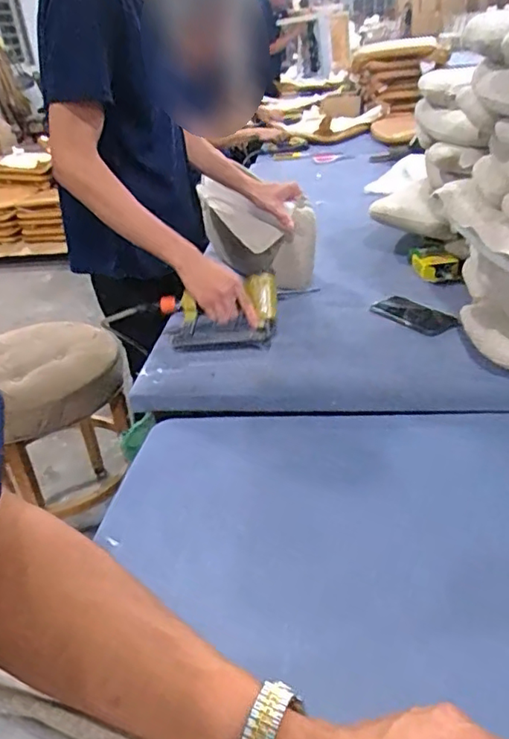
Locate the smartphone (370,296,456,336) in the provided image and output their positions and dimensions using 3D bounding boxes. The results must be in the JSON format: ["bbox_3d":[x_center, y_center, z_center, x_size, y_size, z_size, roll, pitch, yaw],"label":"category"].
[{"bbox_3d":[0.313,-0.106,1.104,0.093,0.012,0.167,-26,37,-28],"label":"smartphone"}]

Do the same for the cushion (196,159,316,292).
[{"bbox_3d":[-0.014,-0.307,1.304,0.102,0.203,0.365,-31,39,-34],"label":"cushion"}]

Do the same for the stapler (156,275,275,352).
[{"bbox_3d":[-0.061,-0.091,1.046,0.212,0.127,0.039,-9,-1,12],"label":"stapler"}]

